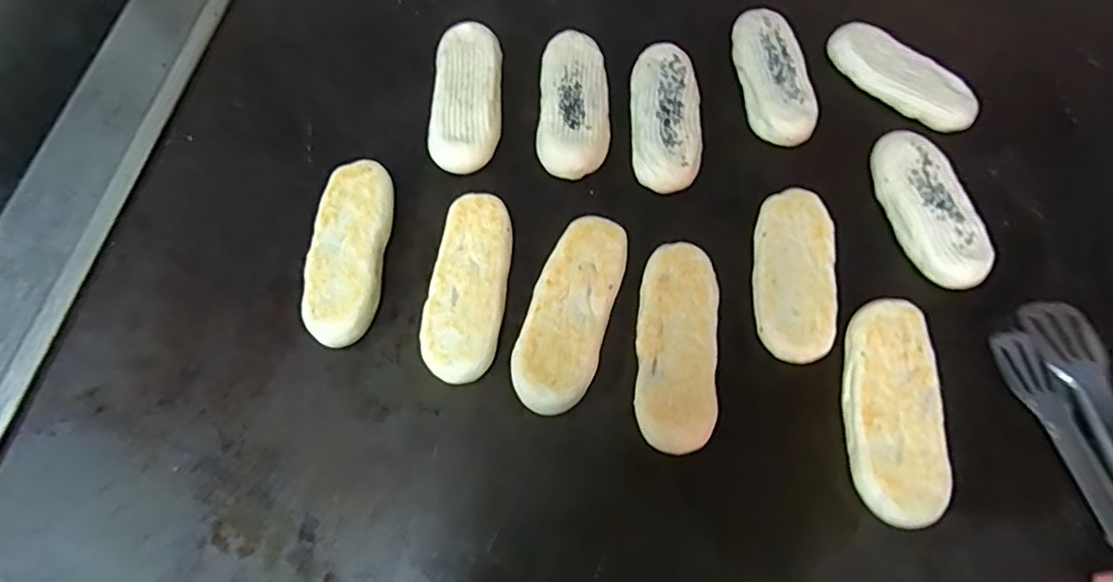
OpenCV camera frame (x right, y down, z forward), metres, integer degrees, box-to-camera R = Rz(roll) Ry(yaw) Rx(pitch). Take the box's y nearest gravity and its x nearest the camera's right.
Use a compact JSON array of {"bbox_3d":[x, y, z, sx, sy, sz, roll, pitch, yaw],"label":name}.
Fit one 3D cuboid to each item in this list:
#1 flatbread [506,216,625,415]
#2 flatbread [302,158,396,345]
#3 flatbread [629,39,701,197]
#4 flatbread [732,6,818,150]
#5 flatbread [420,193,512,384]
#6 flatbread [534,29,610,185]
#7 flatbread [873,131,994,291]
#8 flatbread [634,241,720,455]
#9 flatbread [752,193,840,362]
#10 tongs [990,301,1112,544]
[{"bbox_3d":[0.011,0.016,0.471,0.060,0.023,0.156,17,68,7],"label":"flatbread"},{"bbox_3d":[-0.167,-0.033,0.491,0.058,0.024,0.157,3,67,1],"label":"flatbread"},{"bbox_3d":[0.098,-0.157,0.549,0.059,0.024,0.146,1,67,0],"label":"flatbread"},{"bbox_3d":[0.201,-0.202,0.568,0.057,0.021,0.147,-3,67,-2],"label":"flatbread"},{"bbox_3d":[-0.069,-0.003,0.481,0.058,0.024,0.150,5,67,2],"label":"flatbread"},{"bbox_3d":[0.017,-0.172,0.551,0.061,0.014,0.145,4,67,1],"label":"flatbread"},{"bbox_3d":[0.314,-0.072,0.517,0.058,0.020,0.147,-11,68,-5],"label":"flatbread"},{"bbox_3d":[0.091,0.040,0.463,0.057,0.023,0.157,5,67,2],"label":"flatbread"},{"bbox_3d":[0.193,-0.015,0.492,0.060,0.021,0.145,6,67,2],"label":"flatbread"},{"bbox_3d":[0.369,0.138,0.395,0.036,0.061,0.278,-1,57,-1],"label":"tongs"}]

